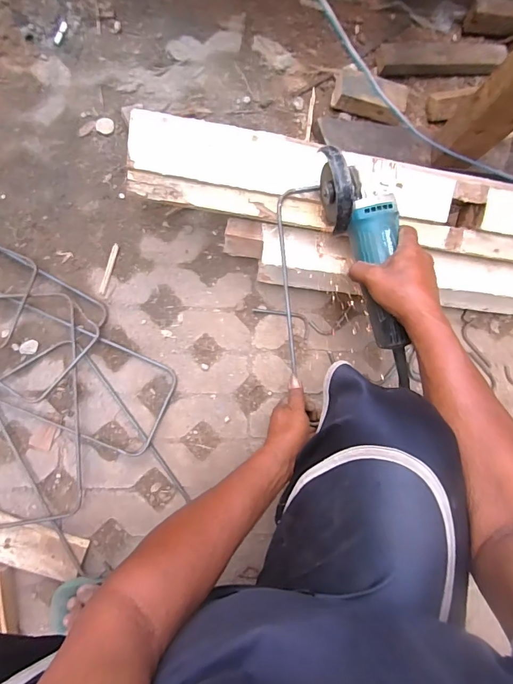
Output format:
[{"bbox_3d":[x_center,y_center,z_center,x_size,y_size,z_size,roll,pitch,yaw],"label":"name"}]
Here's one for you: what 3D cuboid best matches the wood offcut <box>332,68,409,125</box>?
[{"bbox_3d":[0.206,-0.445,0.714,0.134,0.047,0.072,15,85,-6],"label":"wood offcut"}]

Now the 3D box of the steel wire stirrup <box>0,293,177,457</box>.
[{"bbox_3d":[-0.318,0.054,0.638,0.358,0.024,0.163,24,84,-5],"label":"steel wire stirrup"}]

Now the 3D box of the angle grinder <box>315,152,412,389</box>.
[{"bbox_3d":[0.157,-0.096,0.533,0.087,0.102,0.311,-17,95,-8],"label":"angle grinder"}]

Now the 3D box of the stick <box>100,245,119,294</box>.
[{"bbox_3d":[-0.251,-0.124,0.666,0.010,0.004,0.087,15,85,-6],"label":"stick"}]

